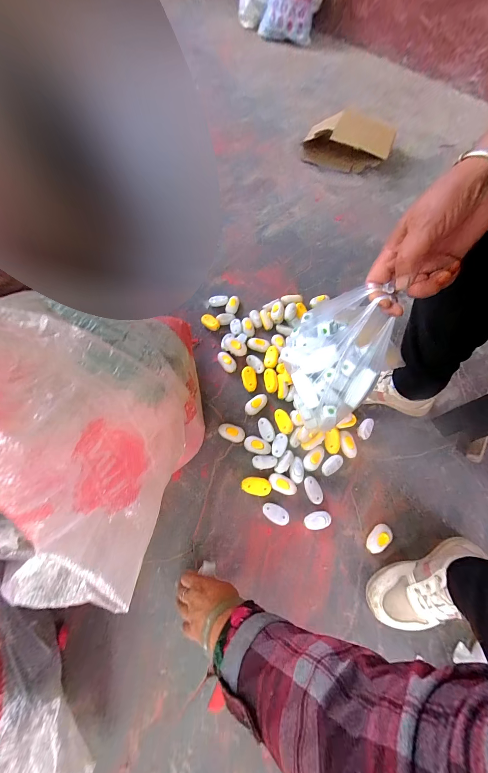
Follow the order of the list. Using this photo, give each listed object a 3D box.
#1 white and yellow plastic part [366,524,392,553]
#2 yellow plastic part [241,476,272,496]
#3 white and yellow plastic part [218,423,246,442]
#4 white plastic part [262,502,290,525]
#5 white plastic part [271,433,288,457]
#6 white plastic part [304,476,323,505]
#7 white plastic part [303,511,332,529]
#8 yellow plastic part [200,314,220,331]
[{"bbox_3d":[0.264,0.297,0.495,0.029,0.023,0.059,38,71,14],"label":"white and yellow plastic part"},{"bbox_3d":[0.025,0.207,0.527,0.059,0.027,0.034,5,67,1],"label":"yellow plastic part"},{"bbox_3d":[-0.027,0.103,0.566,0.059,0.026,0.035,20,67,7],"label":"white and yellow plastic part"},{"bbox_3d":[0.063,0.254,0.505,0.053,0.024,0.030,22,68,8],"label":"white plastic part"},{"bbox_3d":[0.078,0.127,0.550,0.031,0.004,0.052,14,67,4],"label":"white plastic part"},{"bbox_3d":[0.142,0.215,0.526,0.032,0.023,0.054,-26,70,-12],"label":"white plastic part"},{"bbox_3d":[0.147,0.268,0.506,0.050,0.022,0.030,-9,67,-6],"label":"white plastic part"},{"bbox_3d":[-0.089,-0.170,0.673,0.030,0.025,0.056,-42,74,-17],"label":"yellow plastic part"}]

